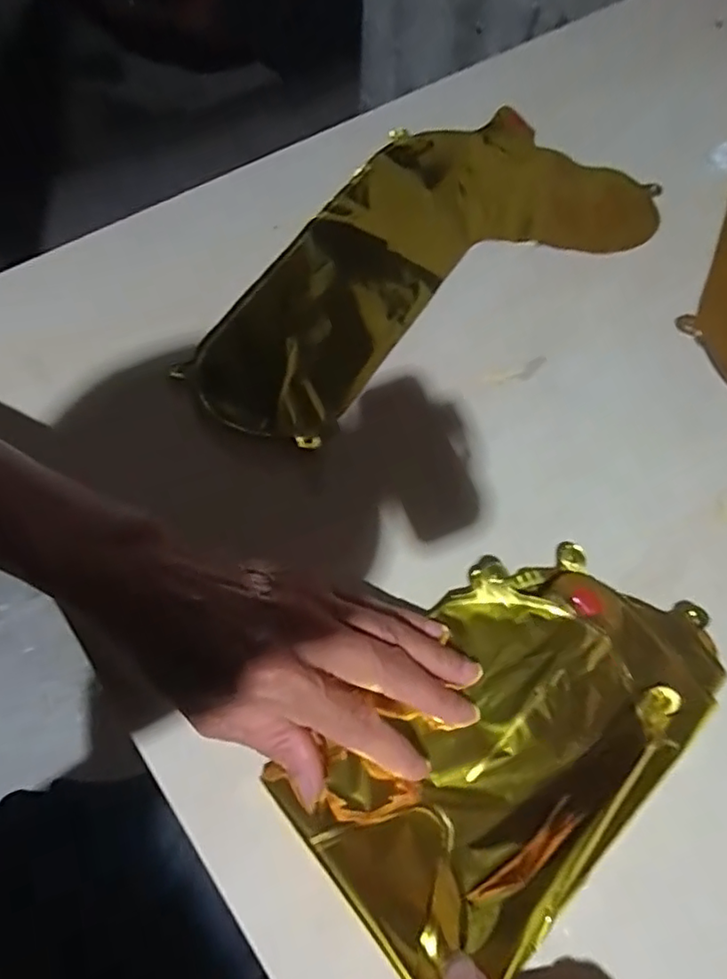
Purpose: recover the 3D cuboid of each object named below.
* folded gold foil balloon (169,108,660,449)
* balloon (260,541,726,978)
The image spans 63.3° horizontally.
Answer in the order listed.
[{"bbox_3d":[0.033,-0.190,0.469,0.397,0.011,0.205,-38,70,-19],"label":"folded gold foil balloon"},{"bbox_3d":[0.077,0.120,0.300,0.222,0.021,0.132,-39,70,-19],"label":"balloon"}]

